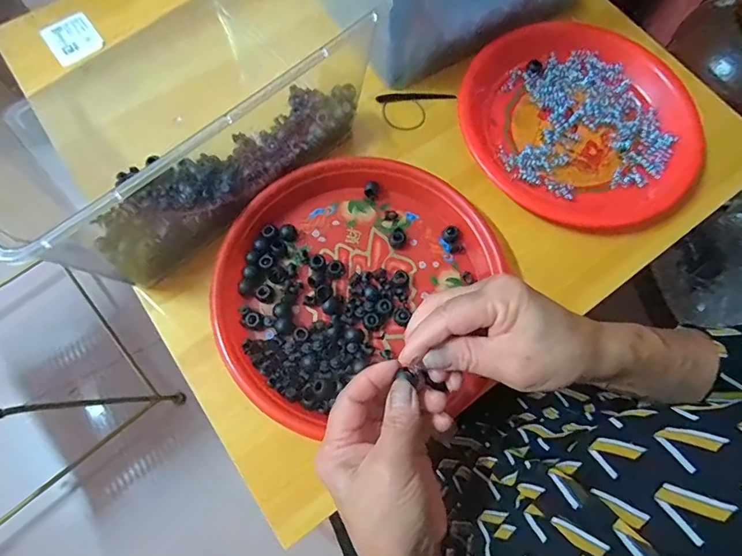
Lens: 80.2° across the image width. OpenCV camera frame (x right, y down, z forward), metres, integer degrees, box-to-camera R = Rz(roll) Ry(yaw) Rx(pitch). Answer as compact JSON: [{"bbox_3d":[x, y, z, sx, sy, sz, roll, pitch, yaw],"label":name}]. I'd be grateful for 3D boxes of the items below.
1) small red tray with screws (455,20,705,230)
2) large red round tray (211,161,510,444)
[{"bbox_3d":[0.204,-0.156,0.431,0.229,0.025,0.217,18,71,4],"label":"small red tray with screws"},{"bbox_3d":[-0.011,0.004,0.375,0.240,0.034,0.218,-9,71,-5],"label":"large red round tray"}]

